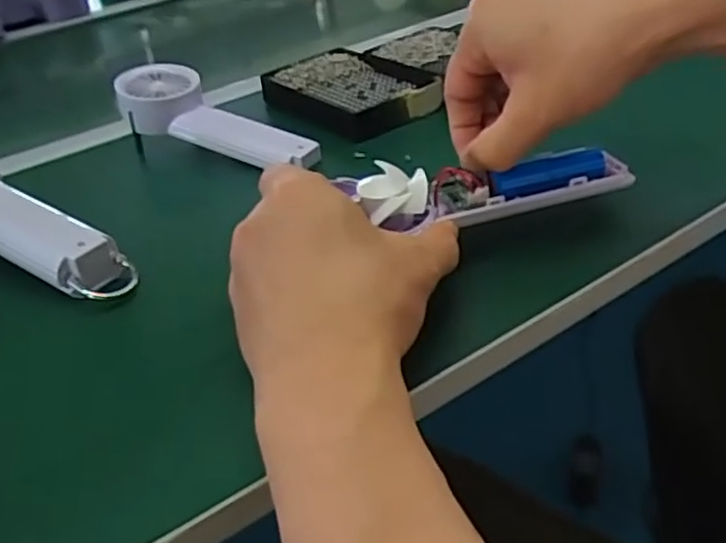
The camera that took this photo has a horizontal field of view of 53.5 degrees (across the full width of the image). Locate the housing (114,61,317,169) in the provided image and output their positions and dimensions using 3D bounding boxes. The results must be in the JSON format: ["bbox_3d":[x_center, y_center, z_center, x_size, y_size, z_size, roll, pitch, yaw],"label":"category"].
[{"bbox_3d":[-0.107,-0.112,0.538,0.168,0.028,0.057,24,44,18],"label":"housing"}]

